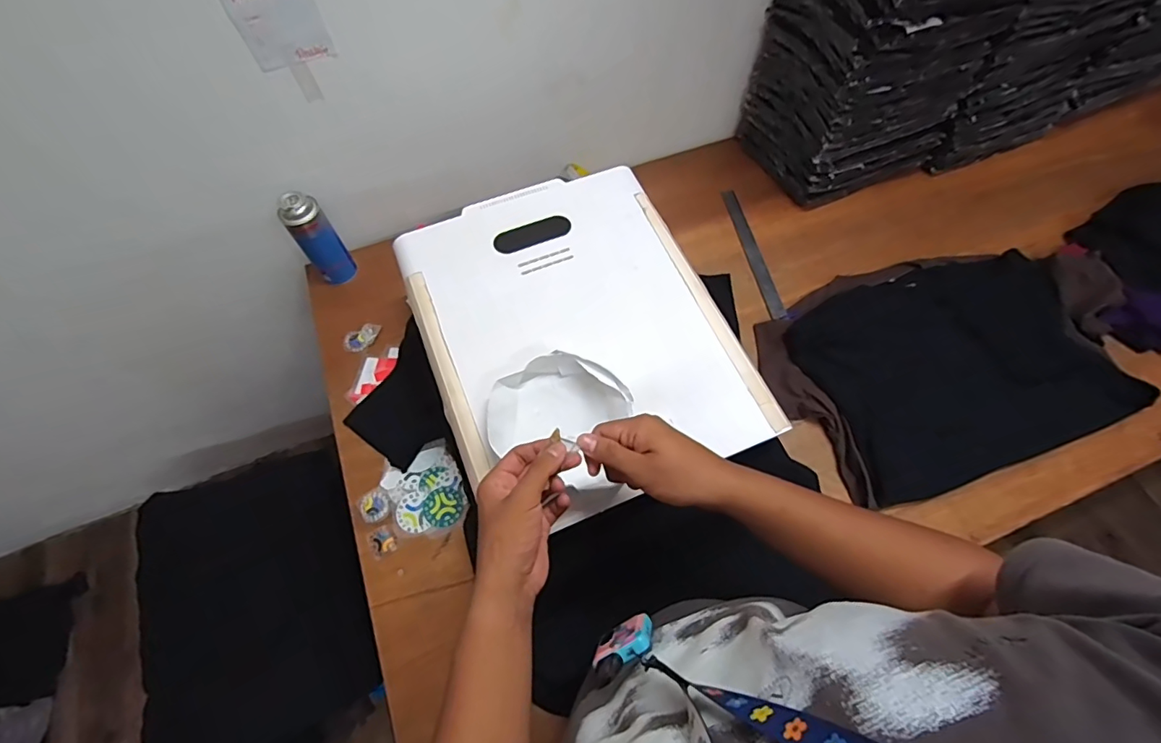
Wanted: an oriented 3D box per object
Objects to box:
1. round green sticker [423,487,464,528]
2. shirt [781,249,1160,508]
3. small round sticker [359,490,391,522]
[{"bbox_3d":[-0.206,0.203,0.762,0.055,0.004,0.059,0,63,0],"label":"round green sticker"},{"bbox_3d":[0.624,-0.015,0.851,0.495,0.050,0.352,-21,70,-2],"label":"shirt"},{"bbox_3d":[-0.307,0.200,0.759,0.043,0.004,0.046,0,63,0],"label":"small round sticker"}]

